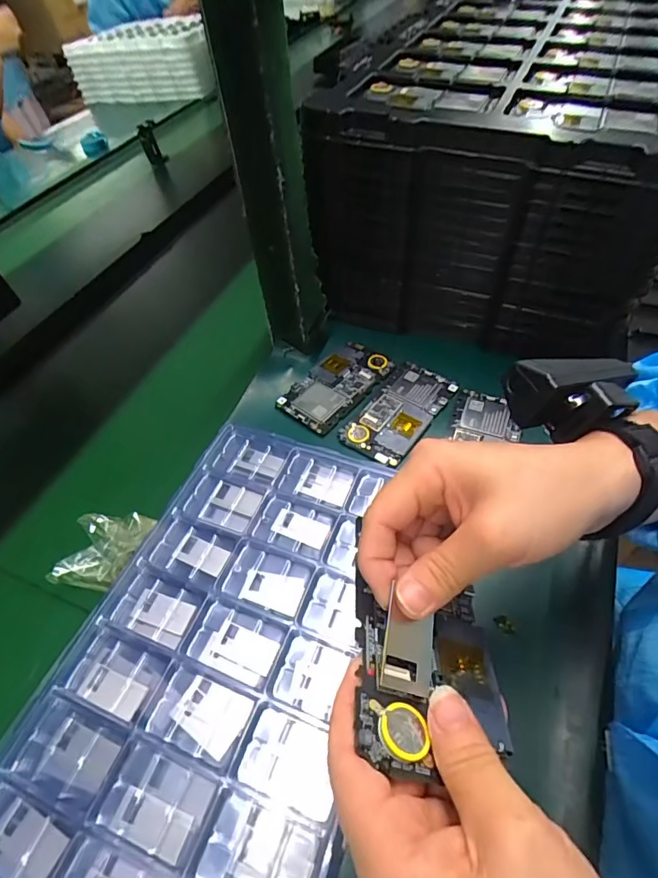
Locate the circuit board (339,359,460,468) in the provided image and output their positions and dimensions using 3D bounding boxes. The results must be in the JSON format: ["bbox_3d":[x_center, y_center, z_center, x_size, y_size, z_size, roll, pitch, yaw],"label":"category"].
[{"bbox_3d":[0.069,-0.027,0.463,0.066,0.010,0.121,29,59,28],"label":"circuit board"}]

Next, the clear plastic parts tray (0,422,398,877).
[{"bbox_3d":[-0.076,0.157,0.311,0.198,0.020,0.379,12,53,17],"label":"clear plastic parts tray"}]

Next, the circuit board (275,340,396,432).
[{"bbox_3d":[0.006,-0.058,0.487,0.065,0.010,0.118,30,60,28],"label":"circuit board"}]

